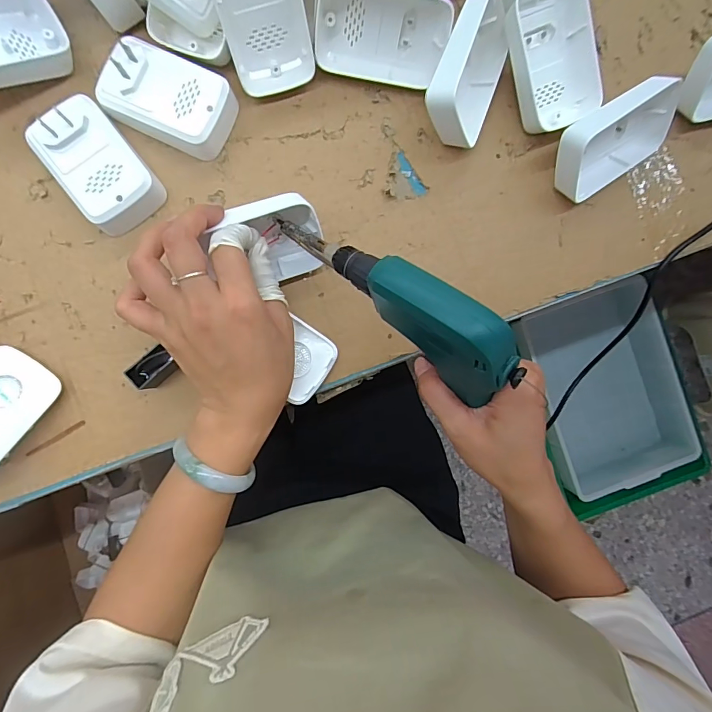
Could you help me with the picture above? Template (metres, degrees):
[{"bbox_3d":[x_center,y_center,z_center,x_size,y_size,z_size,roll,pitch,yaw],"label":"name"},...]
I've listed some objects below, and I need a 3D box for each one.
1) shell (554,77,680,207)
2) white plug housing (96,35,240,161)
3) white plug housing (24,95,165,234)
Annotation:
[{"bbox_3d":[0.197,-0.169,0.323,0.099,0.063,0.032,-33,51,-4],"label":"shell"},{"bbox_3d":[-0.139,-0.189,0.308,0.088,0.032,0.060,21,88,-4],"label":"white plug housing"},{"bbox_3d":[-0.188,-0.137,0.305,0.054,0.031,0.090,-38,93,-3],"label":"white plug housing"}]

